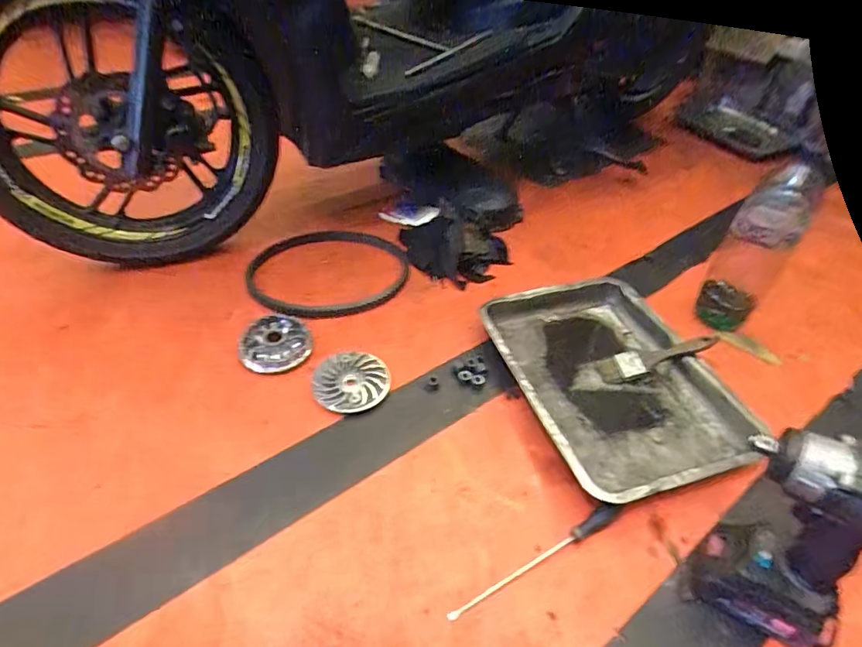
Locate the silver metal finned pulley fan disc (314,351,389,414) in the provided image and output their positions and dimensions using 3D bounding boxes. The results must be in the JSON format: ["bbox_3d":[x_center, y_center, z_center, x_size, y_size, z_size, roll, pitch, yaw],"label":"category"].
[{"bbox_3d":[-0.118,0.088,0.742,0.110,0.020,0.102,3,43,-3],"label":"silver metal finned pulley fan disc"}]

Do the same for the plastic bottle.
[{"bbox_3d":[0.544,-0.121,0.839,0.096,0.269,0.107,34,50,27],"label":"plastic bottle"}]

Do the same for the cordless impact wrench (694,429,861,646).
[{"bbox_3d":[0.348,0.209,0.475,0.153,0.259,0.071,22,46,17],"label":"cordless impact wrench"}]

